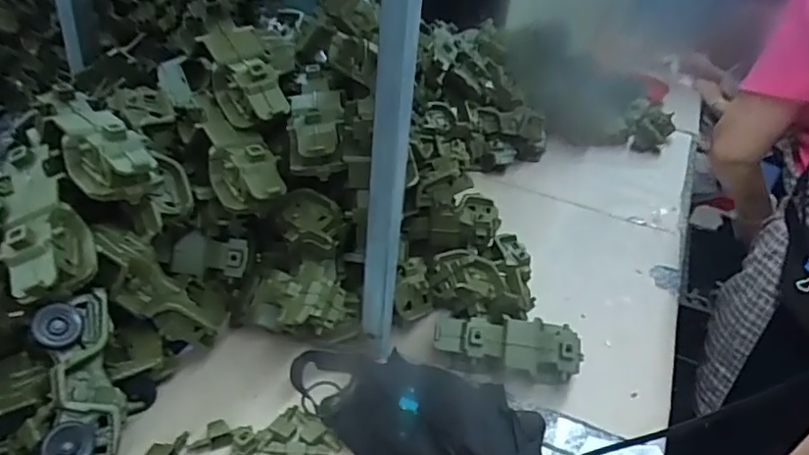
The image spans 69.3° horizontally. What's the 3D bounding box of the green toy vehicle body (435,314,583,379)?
[{"bbox_3d":[0.131,0.157,0.758,0.185,0.070,0.055,10,32,3],"label":"green toy vehicle body"}]

